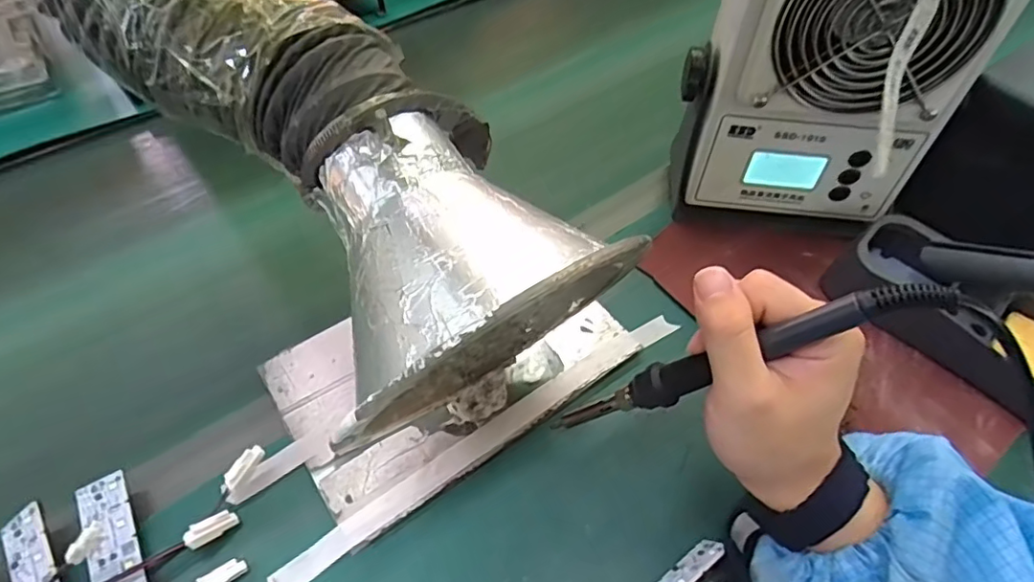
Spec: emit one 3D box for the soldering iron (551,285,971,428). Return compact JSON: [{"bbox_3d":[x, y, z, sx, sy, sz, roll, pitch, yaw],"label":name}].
[{"bbox_3d":[0.093,0.037,0.277,0.017,0.198,0.016,33,45,-28],"label":"soldering iron"}]

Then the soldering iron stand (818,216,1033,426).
[{"bbox_3d":[0.305,0.006,0.383,0.166,0.078,0.076,38,61,25],"label":"soldering iron stand"}]

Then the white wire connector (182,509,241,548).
[{"bbox_3d":[-0.168,0.130,0.321,0.027,0.008,0.011,-21,52,-37],"label":"white wire connector"}]

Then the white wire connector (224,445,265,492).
[{"bbox_3d":[-0.156,0.100,0.333,0.009,0.008,0.025,27,68,20],"label":"white wire connector"}]

